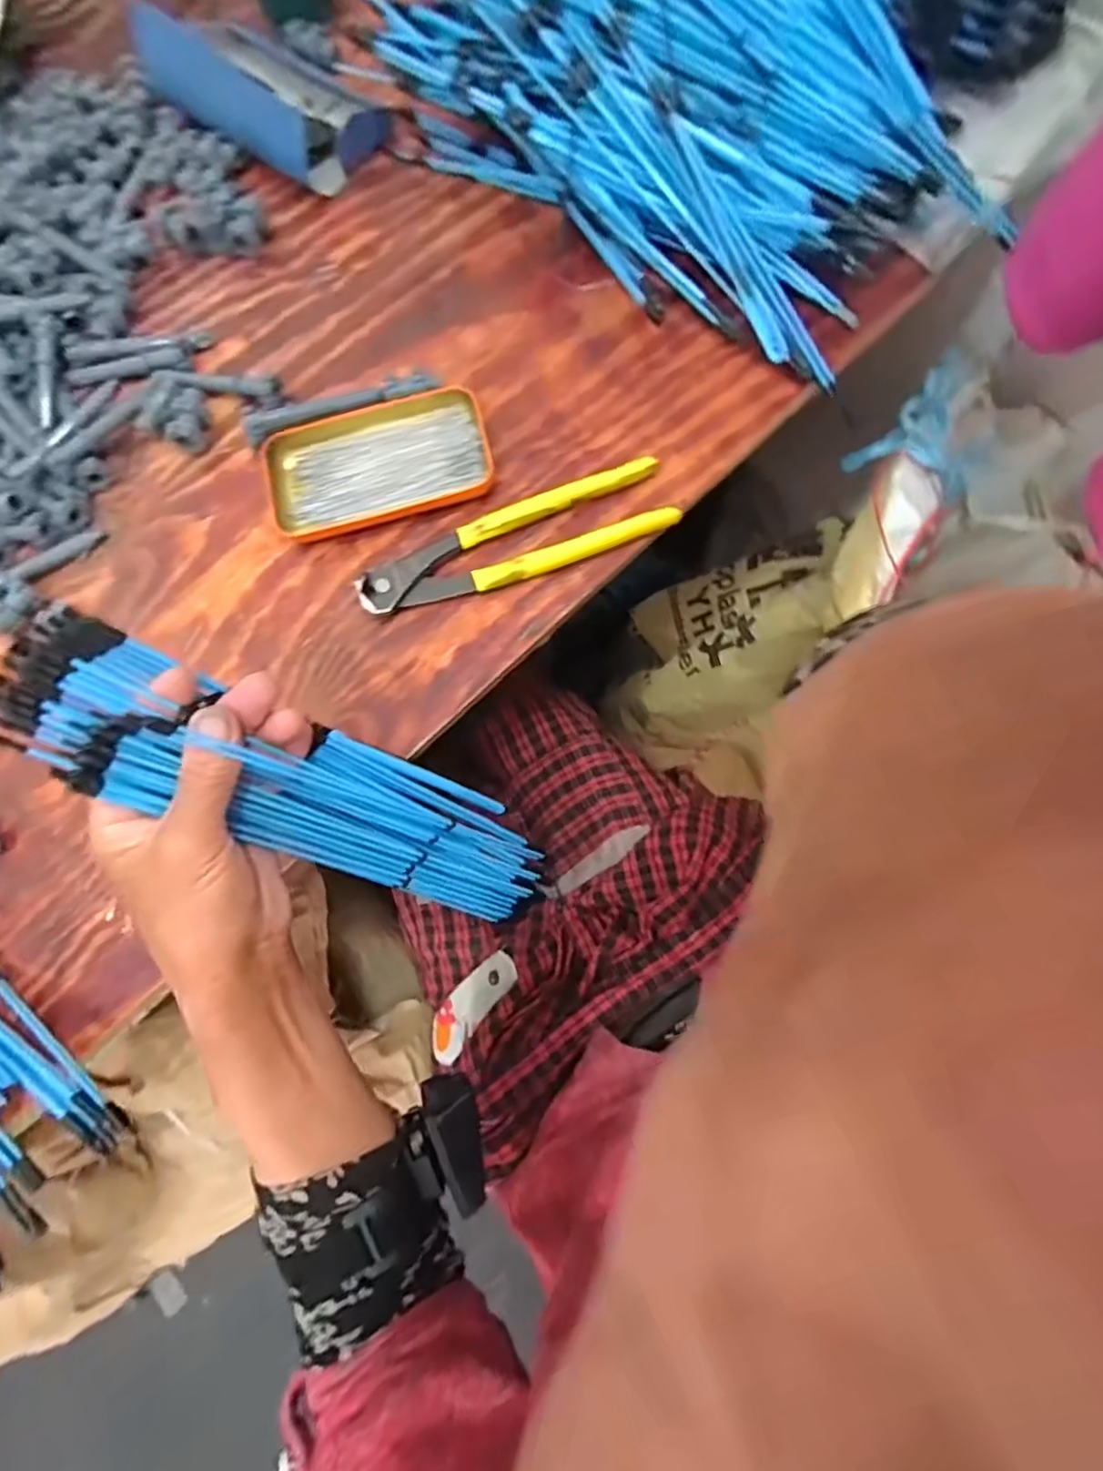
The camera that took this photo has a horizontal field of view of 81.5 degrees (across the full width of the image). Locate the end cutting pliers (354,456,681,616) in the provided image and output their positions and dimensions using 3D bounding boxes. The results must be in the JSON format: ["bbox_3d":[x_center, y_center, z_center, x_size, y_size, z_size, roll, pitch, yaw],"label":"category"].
[{"bbox_3d":[-0.022,-0.121,0.402,0.200,0.014,0.049,-22,79,0],"label":"end cutting pliers"}]

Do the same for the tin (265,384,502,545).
[{"bbox_3d":[-0.111,-0.176,0.412,0.141,0.022,0.066,-14,79,1],"label":"tin"}]

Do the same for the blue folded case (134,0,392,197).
[{"bbox_3d":[-0.213,-0.477,0.462,0.179,0.045,0.088,33,83,9],"label":"blue folded case"}]

